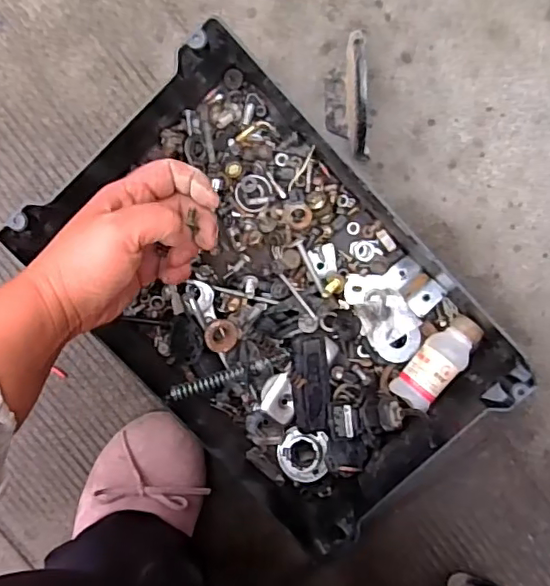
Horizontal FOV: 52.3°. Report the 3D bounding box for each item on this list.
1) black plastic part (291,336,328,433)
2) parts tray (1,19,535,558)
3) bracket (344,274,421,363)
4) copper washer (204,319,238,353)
[{"bbox_3d":[0.028,0.071,0.448,0.027,0.014,0.077,-4,96,0],"label":"black plastic part"},{"bbox_3d":[-0.009,0.012,0.436,0.235,0.079,0.329,-44,94,6],"label":"parts tray"},{"bbox_3d":[0.089,0.018,0.450,0.040,0.015,0.076,-29,95,5],"label":"bracket"},{"bbox_3d":[-0.043,0.034,0.442,0.025,0.009,0.025,-1,94,-15],"label":"copper washer"}]

